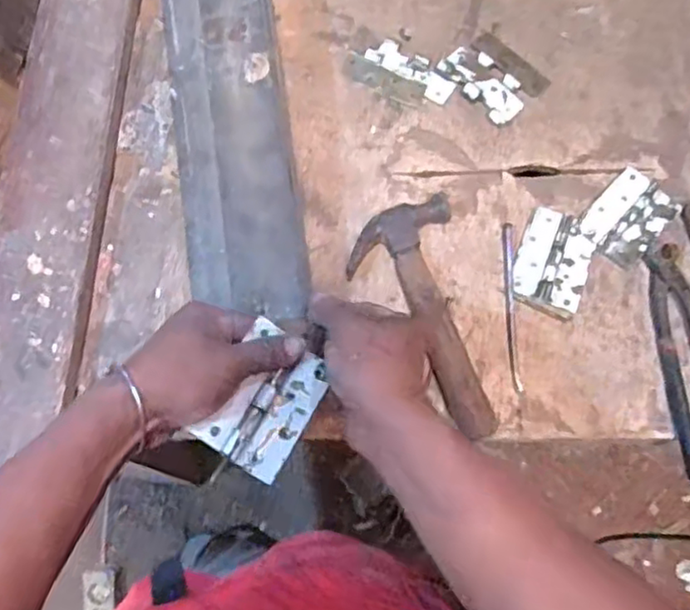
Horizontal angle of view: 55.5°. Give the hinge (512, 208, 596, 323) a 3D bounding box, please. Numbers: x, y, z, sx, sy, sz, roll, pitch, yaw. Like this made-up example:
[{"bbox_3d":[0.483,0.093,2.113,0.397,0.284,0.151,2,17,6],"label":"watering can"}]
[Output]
[{"bbox_3d":[0.208,-0.043,0.651,0.068,0.005,0.105,19,73,7],"label":"hinge"}]

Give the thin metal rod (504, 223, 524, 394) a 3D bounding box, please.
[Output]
[{"bbox_3d":[0.163,-0.001,0.641,0.011,0.006,0.172,0,72,1],"label":"thin metal rod"}]

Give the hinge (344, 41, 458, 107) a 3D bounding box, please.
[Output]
[{"bbox_3d":[0.062,-0.257,0.728,0.121,0.011,0.058,28,74,10],"label":"hinge"}]

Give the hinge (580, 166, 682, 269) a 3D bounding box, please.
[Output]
[{"bbox_3d":[0.288,-0.090,0.664,0.067,0.006,0.097,42,77,13],"label":"hinge"}]

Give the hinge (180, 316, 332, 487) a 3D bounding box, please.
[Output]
[{"bbox_3d":[-0.056,0.066,0.470,0.066,0.013,0.110,32,64,-8],"label":"hinge"}]

